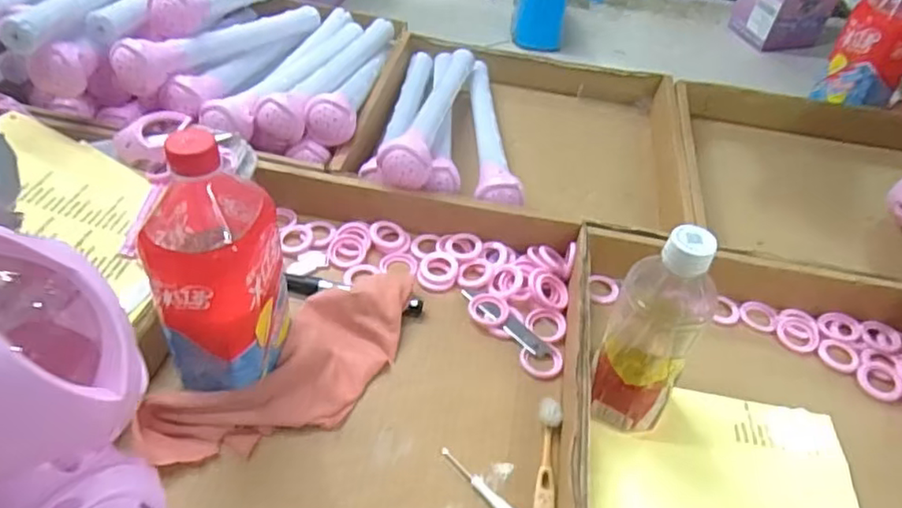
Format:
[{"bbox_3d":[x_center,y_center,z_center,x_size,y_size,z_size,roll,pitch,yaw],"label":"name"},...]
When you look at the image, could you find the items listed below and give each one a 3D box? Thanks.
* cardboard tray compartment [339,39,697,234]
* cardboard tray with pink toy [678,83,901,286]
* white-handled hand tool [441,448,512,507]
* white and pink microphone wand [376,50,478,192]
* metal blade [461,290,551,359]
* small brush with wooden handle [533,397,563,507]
[{"bbox_3d":[0.093,-0.149,0.775,0.376,0.065,0.332,11,45,4],"label":"cardboard tray compartment"},{"bbox_3d":[0.460,-0.091,0.763,0.385,0.063,0.406,13,45,5],"label":"cardboard tray with pink toy"},{"bbox_3d":[0.024,0.173,0.465,0.011,0.007,0.085,-29,55,-31],"label":"white-handled hand tool"},{"bbox_3d":[-0.021,-0.183,0.736,0.054,0.056,0.314,11,45,4],"label":"white and pink microphone wand"},{"bbox_3d":[0.050,0.060,0.582,0.019,0.004,0.099,-30,55,-32],"label":"metal blade"},{"bbox_3d":[0.071,0.170,0.469,0.017,0.016,0.134,9,44,2],"label":"small brush with wooden handle"}]

